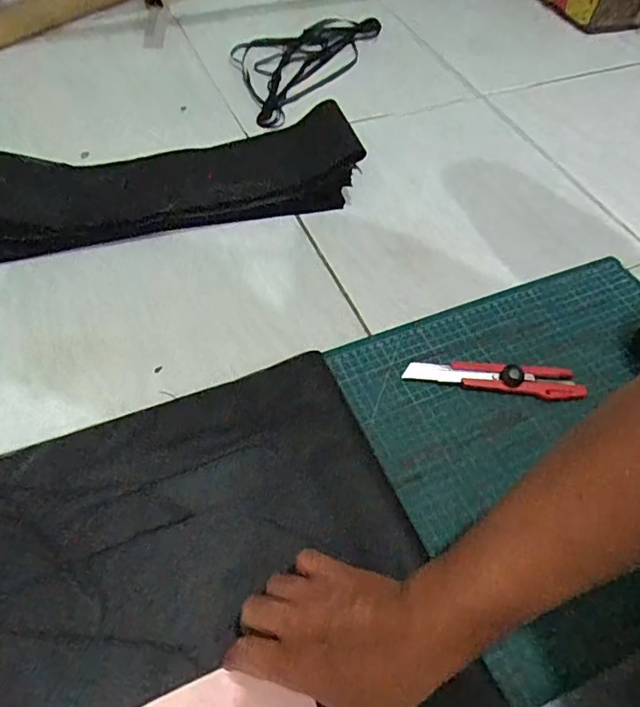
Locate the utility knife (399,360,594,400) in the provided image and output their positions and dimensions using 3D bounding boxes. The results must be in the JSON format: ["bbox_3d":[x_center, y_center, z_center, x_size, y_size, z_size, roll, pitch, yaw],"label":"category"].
[{"bbox_3d":[0.178,0.024,0.532,0.177,0.018,0.031,6,56,-1],"label":"utility knife"}]

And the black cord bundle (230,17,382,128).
[{"bbox_3d":[-0.033,-0.497,0.863,0.166,0.020,0.356,31,59,15],"label":"black cord bundle"}]

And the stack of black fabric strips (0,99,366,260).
[{"bbox_3d":[-0.194,-0.214,0.639,0.489,0.059,0.121,-13,58,-13],"label":"stack of black fabric strips"}]

